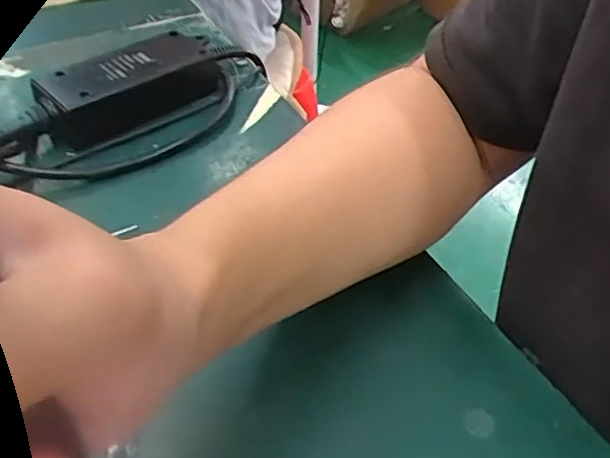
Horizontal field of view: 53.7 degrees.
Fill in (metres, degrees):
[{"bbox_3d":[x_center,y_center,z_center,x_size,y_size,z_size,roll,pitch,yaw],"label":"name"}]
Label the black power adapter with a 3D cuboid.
[{"bbox_3d":[-0.118,-0.099,0.415,0.123,0.035,0.059,-32,53,-30],"label":"black power adapter"}]

